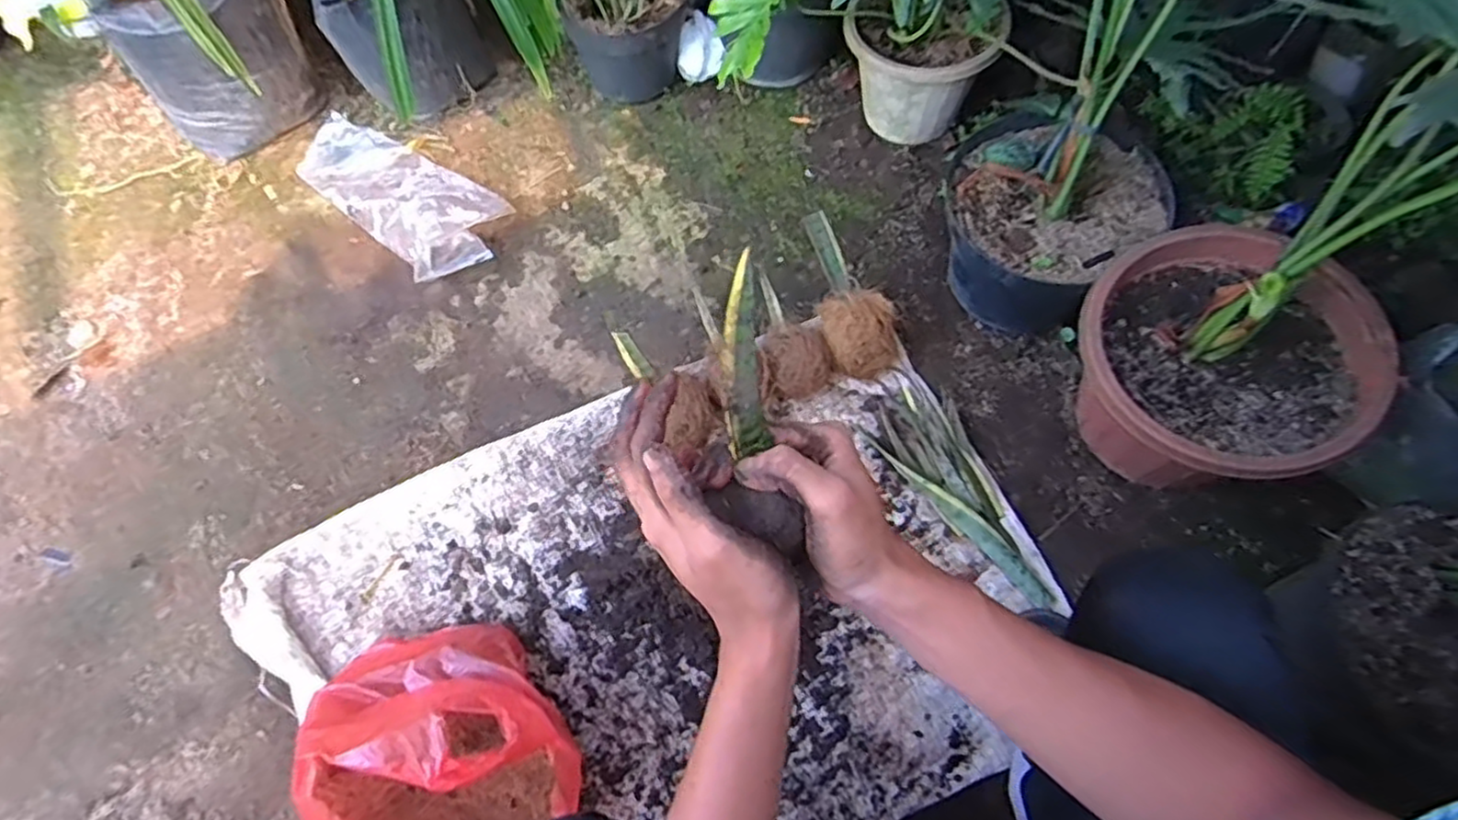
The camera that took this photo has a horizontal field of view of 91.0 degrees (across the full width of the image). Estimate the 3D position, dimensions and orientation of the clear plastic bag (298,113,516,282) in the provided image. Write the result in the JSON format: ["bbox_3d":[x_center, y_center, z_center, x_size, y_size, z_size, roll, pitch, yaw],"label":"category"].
[{"bbox_3d":[-0.529,-0.363,1.159,0.419,0.064,0.187,39,70,20],"label":"clear plastic bag"}]

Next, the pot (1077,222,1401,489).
[{"bbox_3d":[0.538,-0.033,0.848,0.267,0.252,0.270,-1,62,2],"label":"pot"}]

